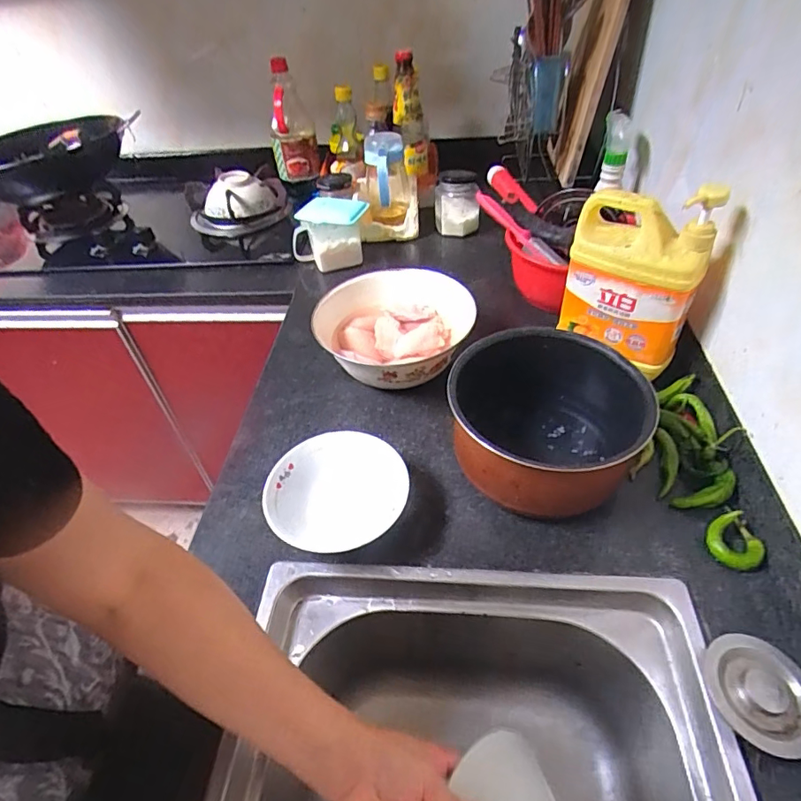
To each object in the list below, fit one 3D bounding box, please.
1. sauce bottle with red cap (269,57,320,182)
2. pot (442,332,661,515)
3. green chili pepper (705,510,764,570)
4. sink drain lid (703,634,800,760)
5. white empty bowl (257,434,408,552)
[{"bbox_3d":[-0.239,-0.597,1.089,0.100,0.210,0.118,-13,45,-6],"label":"sauce bottle with red cap"},{"bbox_3d":[0.153,0.027,0.555,0.194,0.110,0.196,-4,44,4],"label":"pot"},{"bbox_3d":[0.328,0.136,0.492,0.048,0.026,0.049,-4,44,4],"label":"green chili pepper"},{"bbox_3d":[0.285,0.230,0.400,0.079,0.021,0.083,-4,44,4],"label":"sink drain lid"},{"bbox_3d":[-0.067,0.104,0.547,0.138,0.049,0.145,-3,45,3],"label":"white empty bowl"}]

